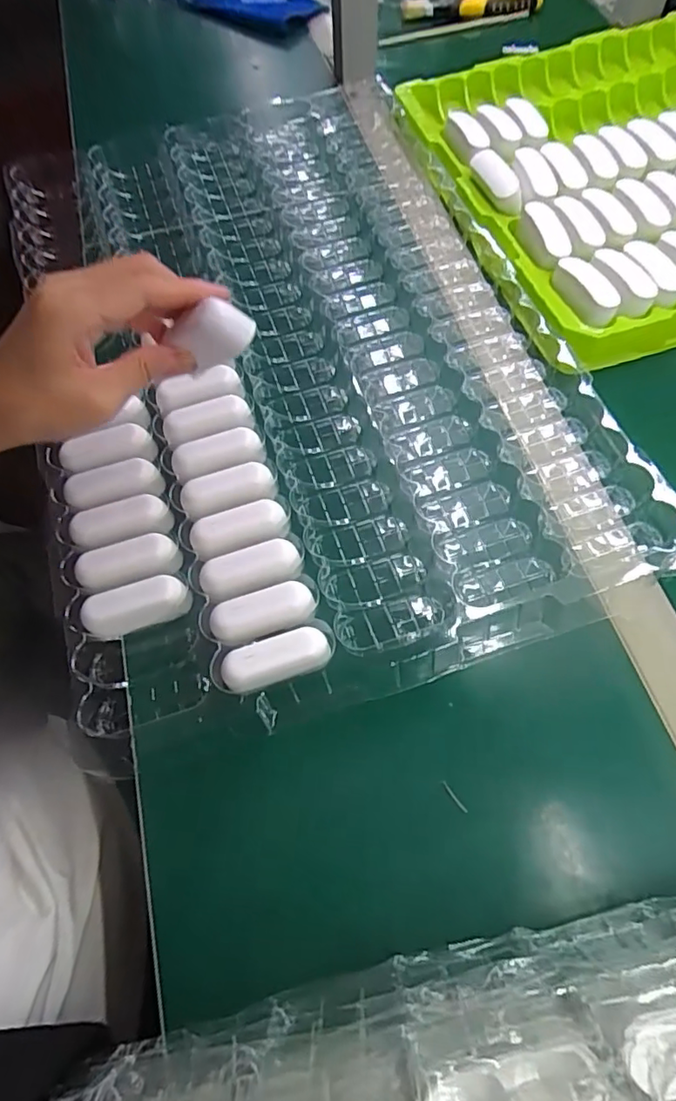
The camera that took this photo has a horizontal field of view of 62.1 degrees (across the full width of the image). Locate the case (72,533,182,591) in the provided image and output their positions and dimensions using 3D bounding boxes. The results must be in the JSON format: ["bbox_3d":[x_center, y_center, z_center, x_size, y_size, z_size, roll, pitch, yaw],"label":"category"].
[{"bbox_3d":[-0.134,0.011,0.361,0.062,0.018,0.027,-14,64,-5],"label":"case"}]

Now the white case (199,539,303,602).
[{"bbox_3d":[-0.054,0.014,0.357,0.064,0.018,0.028,-16,64,-5],"label":"white case"}]

